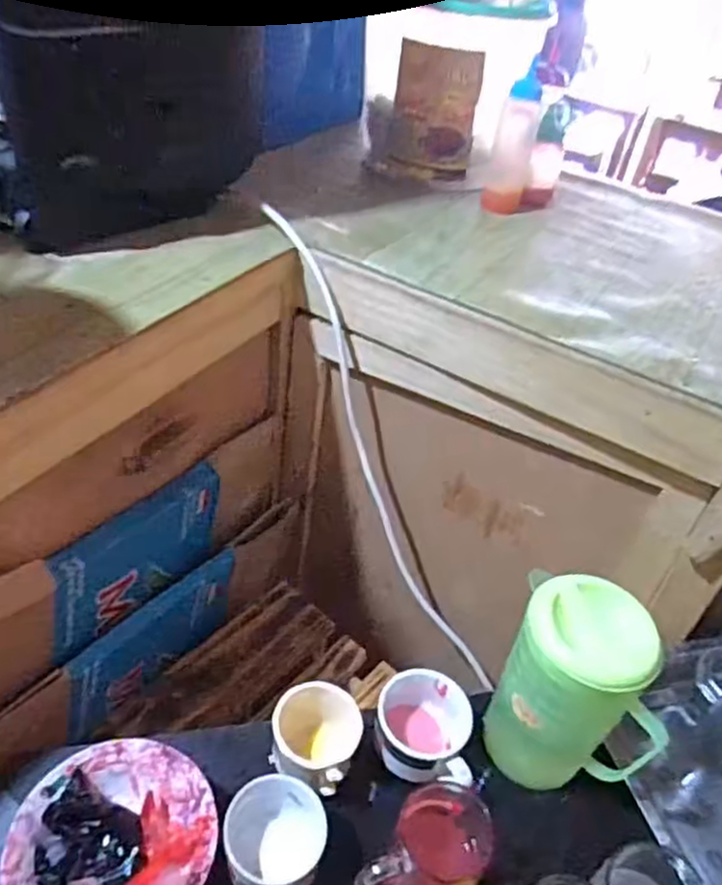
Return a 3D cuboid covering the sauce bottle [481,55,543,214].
[{"bbox_3d":[0.216,-0.419,0.982,0.059,0.180,0.047,15,42,8],"label":"sauce bottle"}]

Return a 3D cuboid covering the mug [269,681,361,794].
[{"bbox_3d":[-0.042,0.276,0.658,0.077,0.085,0.085,15,42,8],"label":"mug"}]

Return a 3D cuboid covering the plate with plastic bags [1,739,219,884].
[{"bbox_3d":[-0.194,0.320,0.563,0.150,0.039,0.153,4,41,-4],"label":"plate with plastic bags"}]

